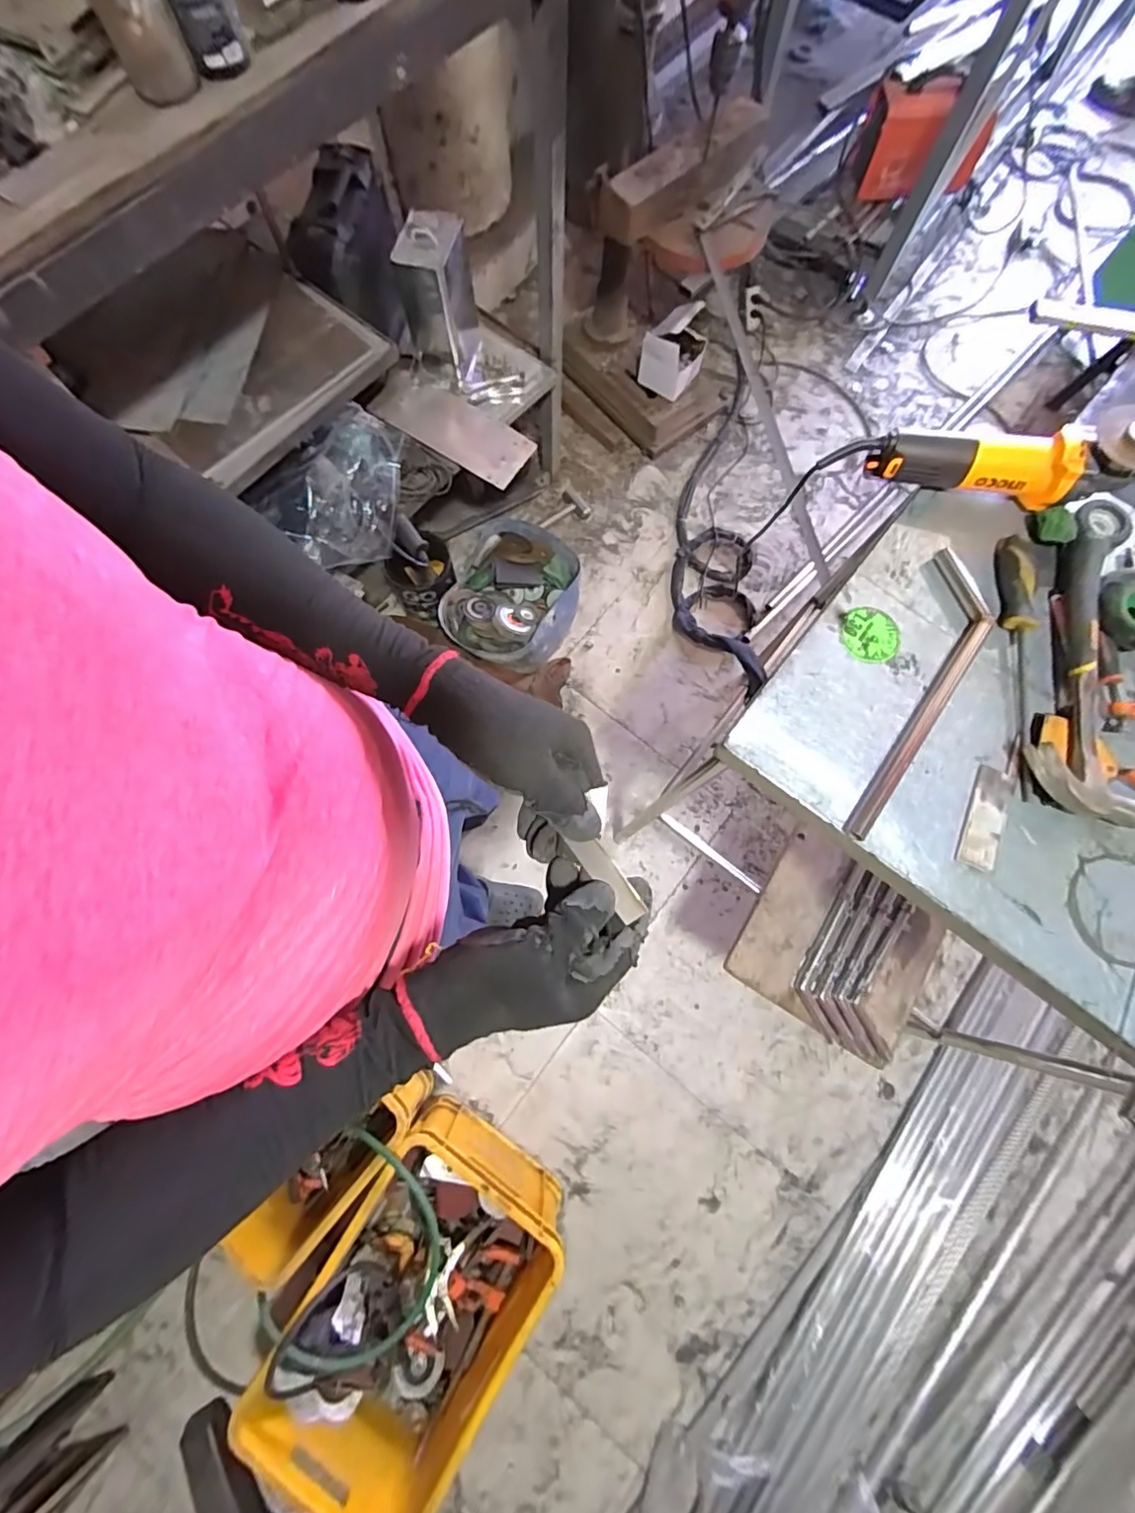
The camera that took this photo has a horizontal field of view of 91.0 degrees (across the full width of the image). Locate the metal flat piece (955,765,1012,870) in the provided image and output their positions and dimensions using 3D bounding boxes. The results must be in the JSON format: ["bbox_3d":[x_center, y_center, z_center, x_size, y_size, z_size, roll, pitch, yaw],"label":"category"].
[{"bbox_3d":[0.426,0.062,0.568,0.037,0.006,0.110,26,71,5],"label":"metal flat piece"}]

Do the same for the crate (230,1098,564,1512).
[{"bbox_3d":[-0.277,1.019,1.046,0.367,0.236,0.537,33,77,7],"label":"crate"}]

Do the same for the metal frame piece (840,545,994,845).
[{"bbox_3d":[0.382,-0.059,0.593,0.074,0.017,0.346,25,76,5],"label":"metal frame piece"}]

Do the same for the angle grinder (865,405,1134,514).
[{"bbox_3d":[0.497,-0.333,0.630,0.281,0.082,0.066,7,74,16],"label":"angle grinder"}]

